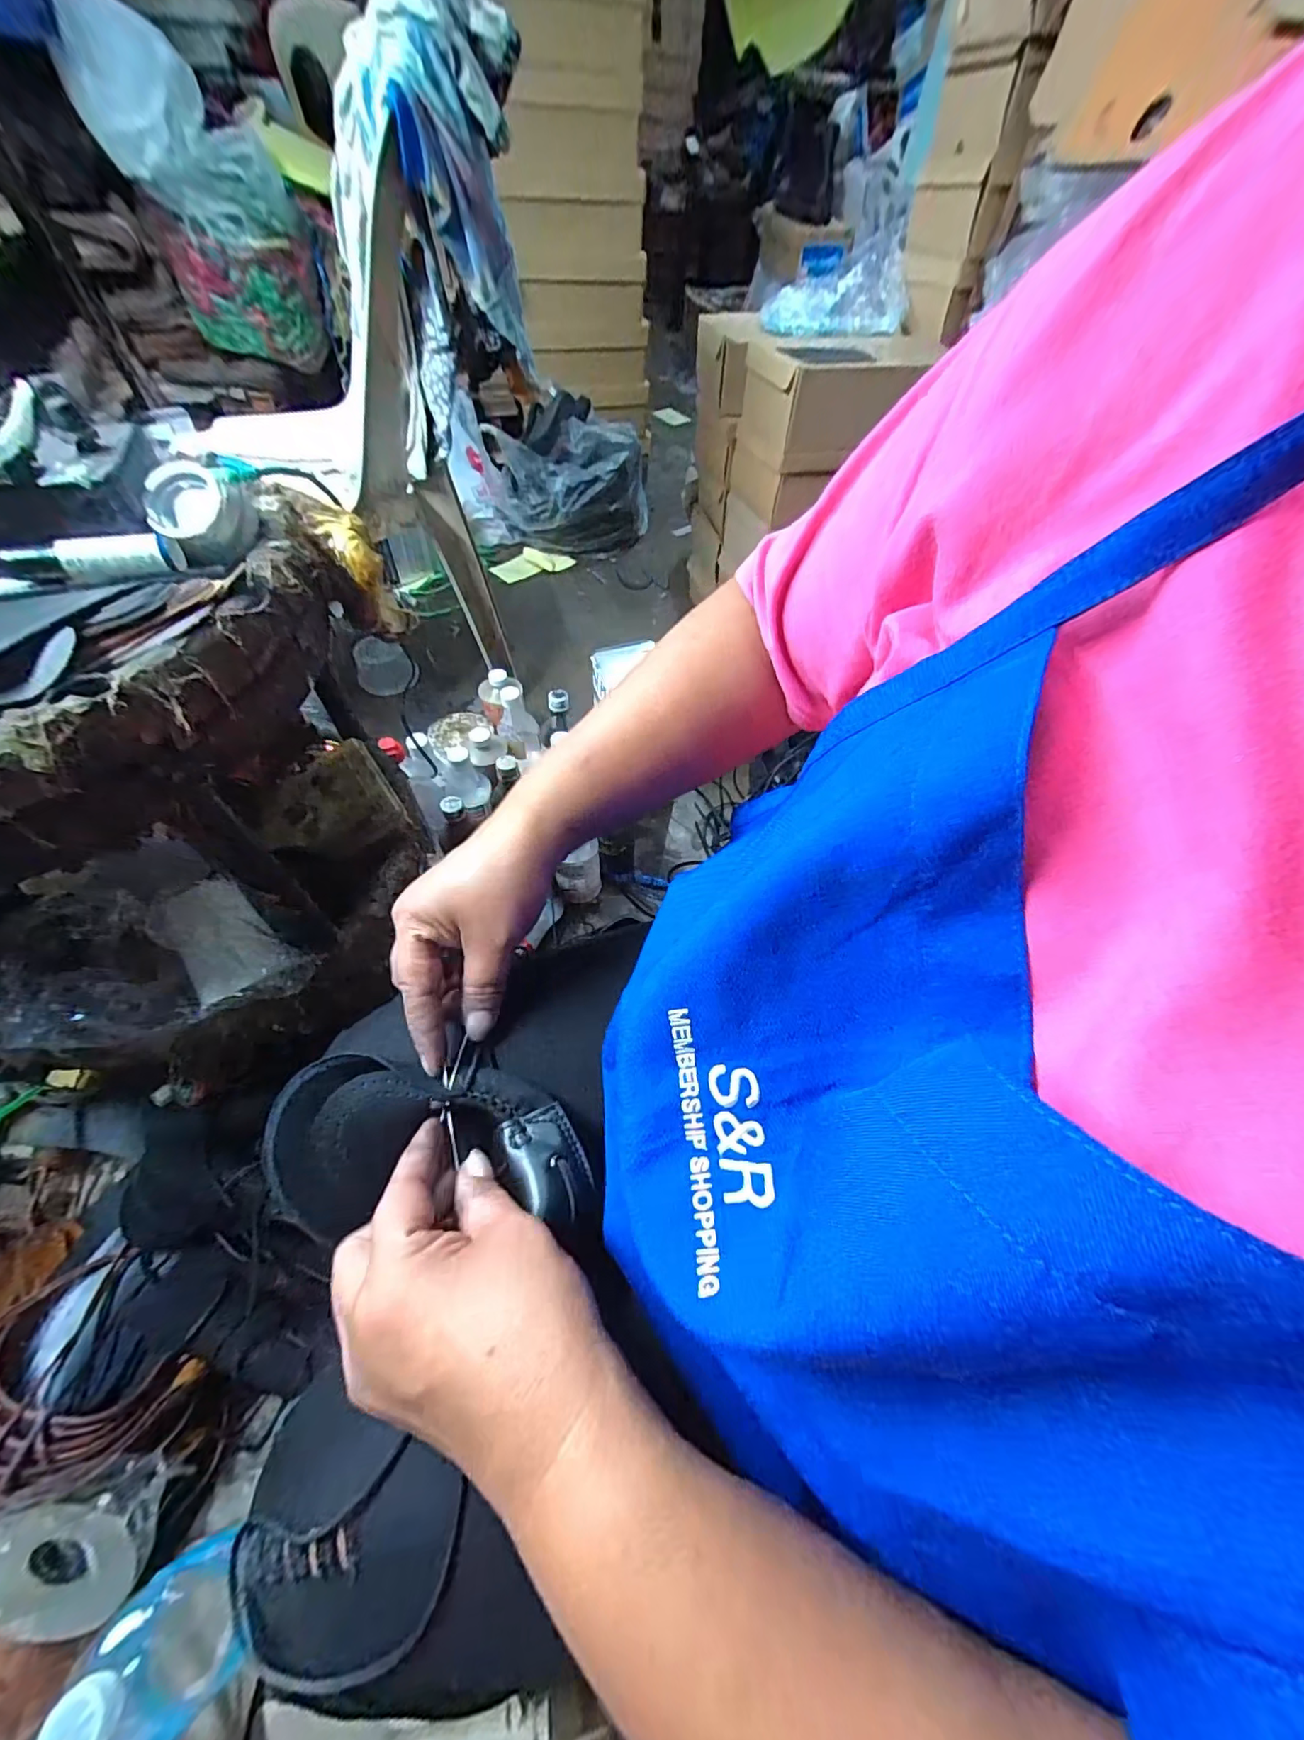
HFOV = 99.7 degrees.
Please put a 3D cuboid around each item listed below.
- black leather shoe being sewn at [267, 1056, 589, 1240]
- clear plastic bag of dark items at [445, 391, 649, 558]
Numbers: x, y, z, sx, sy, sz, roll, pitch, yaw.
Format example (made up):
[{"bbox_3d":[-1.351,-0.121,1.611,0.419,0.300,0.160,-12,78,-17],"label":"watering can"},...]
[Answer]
[{"bbox_3d":[-0.110,0.136,0.272,0.158,0.045,0.070,1,56,2],"label":"black leather shoe being sewn"},{"bbox_3d":[-0.254,-0.982,1.395,0.480,0.226,0.268,0,57,-4],"label":"clear plastic bag of dark items"}]

